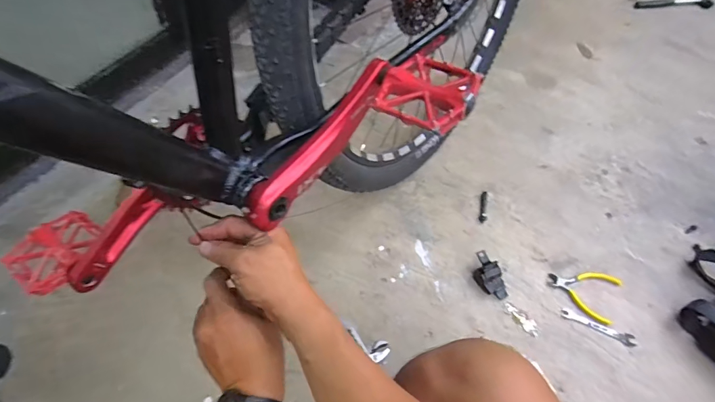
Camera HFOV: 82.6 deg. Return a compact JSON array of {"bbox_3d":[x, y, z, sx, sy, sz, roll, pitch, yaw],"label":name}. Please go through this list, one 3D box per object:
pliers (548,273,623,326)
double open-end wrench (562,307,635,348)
[{"bbox_3d":[0.385,0.147,0.693,0.107,0.008,0.091,26,57,16],"label":"pliers"},{"bbox_3d":[0.389,0.204,0.657,0.108,0.004,0.022,22,56,14],"label":"double open-end wrench"}]

